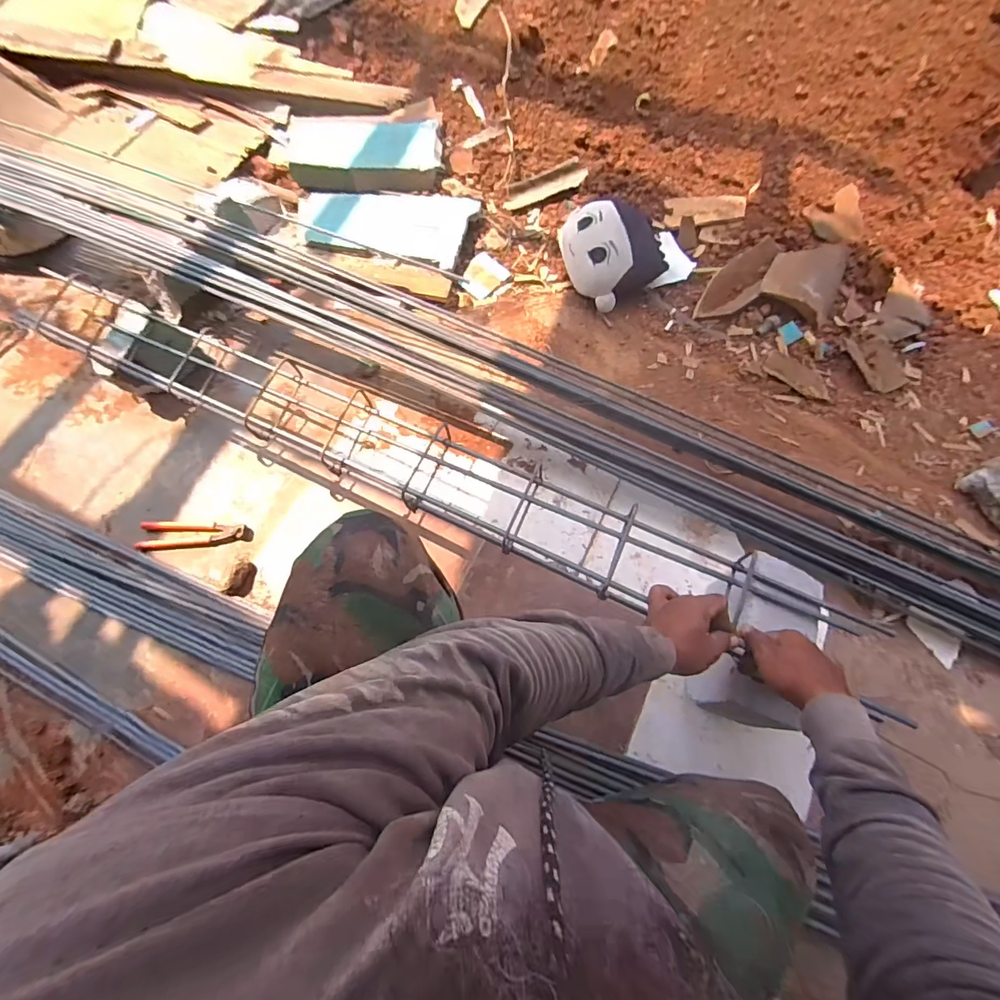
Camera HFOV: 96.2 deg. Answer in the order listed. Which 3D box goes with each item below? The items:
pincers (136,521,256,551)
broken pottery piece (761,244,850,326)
[{"bbox_3d":[-0.632,0.072,0.927,0.238,0.016,0.066,1,69,0],"label":"pincers"},{"bbox_3d":[0.759,-0.554,1.110,0.173,0.039,0.212,29,73,12],"label":"broken pottery piece"}]

